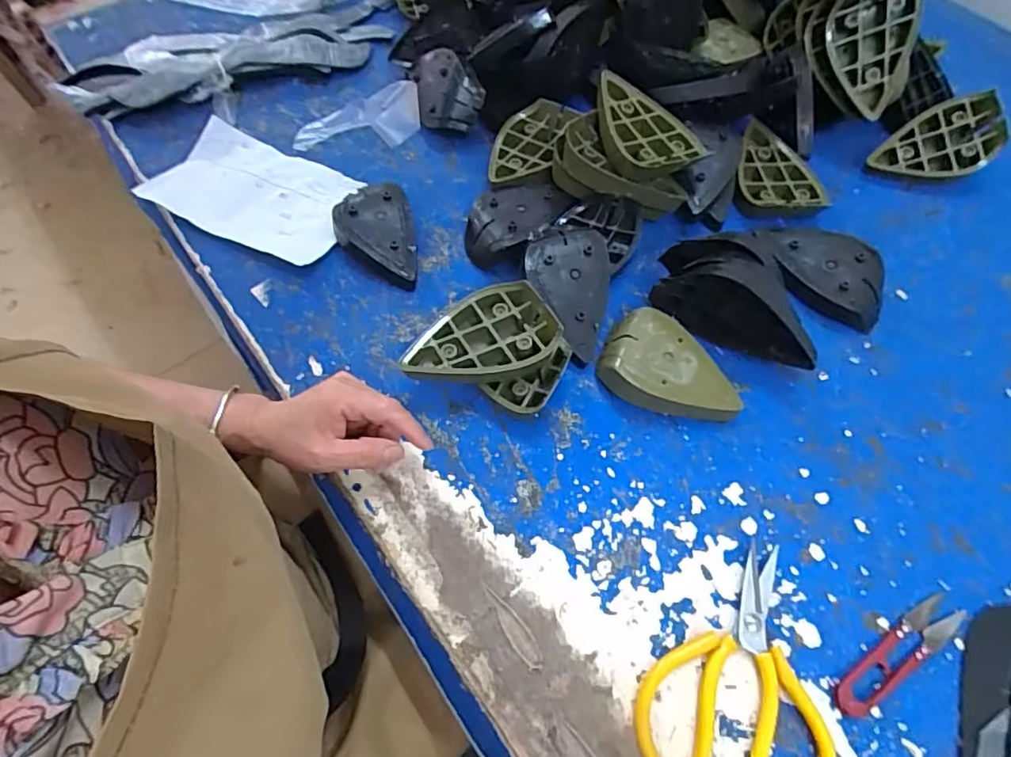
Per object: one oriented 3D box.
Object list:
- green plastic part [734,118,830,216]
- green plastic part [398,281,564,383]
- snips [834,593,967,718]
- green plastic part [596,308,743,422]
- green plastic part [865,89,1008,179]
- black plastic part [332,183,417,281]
[{"bbox_3d":[0.268,-0.209,0.574,0.083,0.025,0.115,-14,68,-5],"label":"green plastic part"},{"bbox_3d":[-0.022,-0.033,0.459,0.123,0.024,0.076,-19,68,-5],"label":"green plastic part"},{"bbox_3d":[0.270,0.189,0.384,0.113,0.006,0.026,-32,67,-15],"label":"snips"},{"bbox_3d":[0.139,-0.007,0.472,0.121,0.036,0.081,23,65,12],"label":"green plastic part"},{"bbox_3d":[0.441,-0.242,0.580,0.120,0.018,0.075,-14,84,10],"label":"green plastic part"},{"bbox_3d":[-0.125,-0.139,0.543,0.071,0.031,0.111,-10,63,-5],"label":"black plastic part"}]

